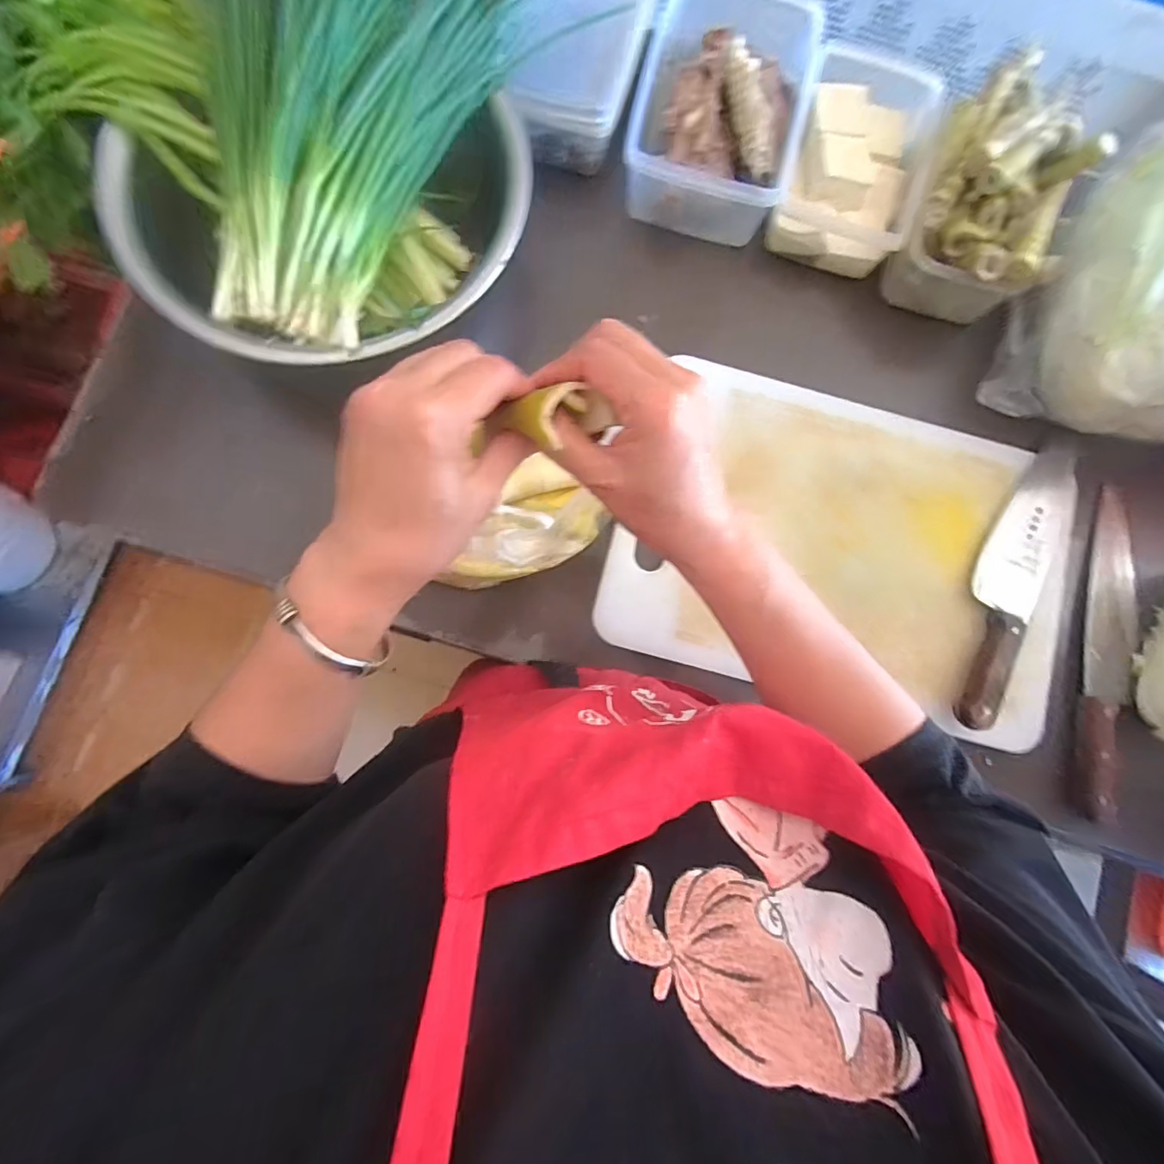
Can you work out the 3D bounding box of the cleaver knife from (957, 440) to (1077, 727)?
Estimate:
[{"bbox_3d":[0.400,-0.008,0.486,0.062,0.027,0.289,32,83,1],"label":"cleaver knife"}]

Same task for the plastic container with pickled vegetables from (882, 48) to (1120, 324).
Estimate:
[{"bbox_3d":[0.378,-0.358,0.495,0.129,0.093,0.192,22,83,0],"label":"plastic container with pickled vegetables"}]

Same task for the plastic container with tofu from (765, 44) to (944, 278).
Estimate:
[{"bbox_3d":[0.268,-0.419,0.520,0.122,0.058,0.206,19,83,-1],"label":"plastic container with tofu"}]

